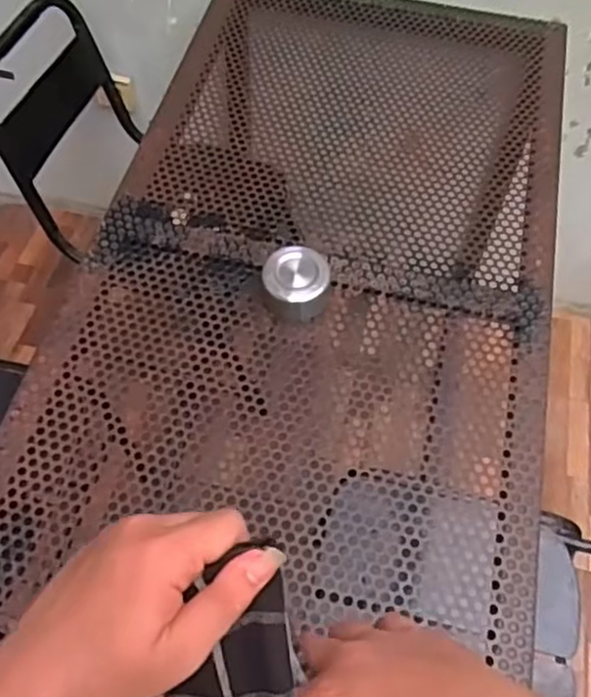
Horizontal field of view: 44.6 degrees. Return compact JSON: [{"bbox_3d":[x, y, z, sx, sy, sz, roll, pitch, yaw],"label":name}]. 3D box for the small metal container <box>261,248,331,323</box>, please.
[{"bbox_3d":[0.001,-0.077,0.859,0.077,0.064,0.066,6,59,2],"label":"small metal container"}]

